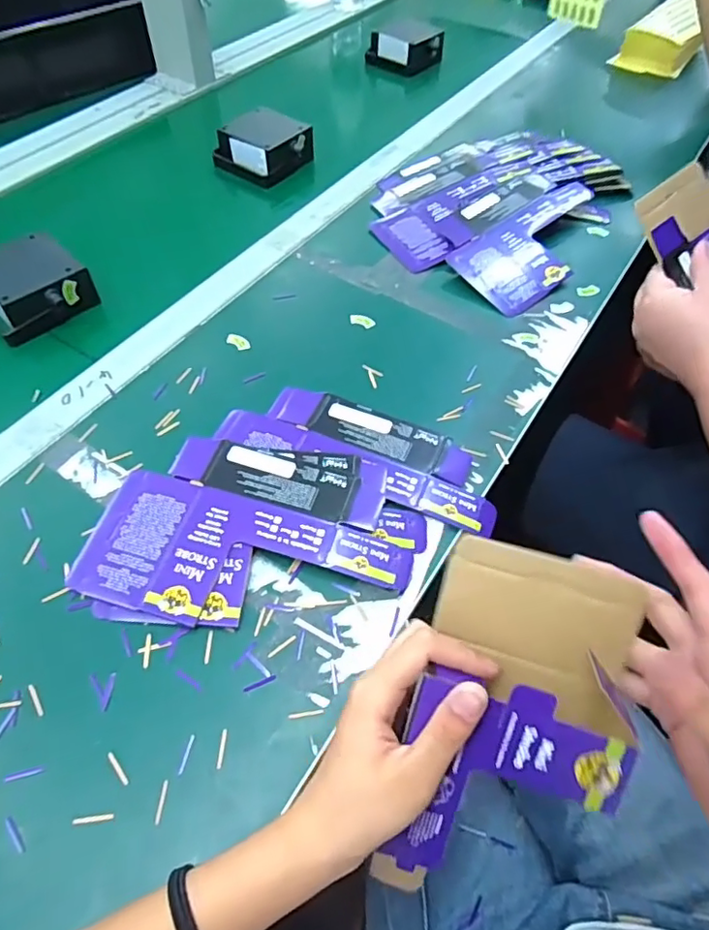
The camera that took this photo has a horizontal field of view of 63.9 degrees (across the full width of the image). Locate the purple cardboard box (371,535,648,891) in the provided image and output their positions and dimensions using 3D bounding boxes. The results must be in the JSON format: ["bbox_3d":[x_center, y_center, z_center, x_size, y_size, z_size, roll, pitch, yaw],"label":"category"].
[{"bbox_3d":[0.076,0.131,0.279,0.098,0.050,0.173,16,92,10],"label":"purple cardboard box"}]

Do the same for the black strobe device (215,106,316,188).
[{"bbox_3d":[-0.107,-0.384,0.689,0.087,0.047,0.090,33,59,20],"label":"black strobe device"}]

